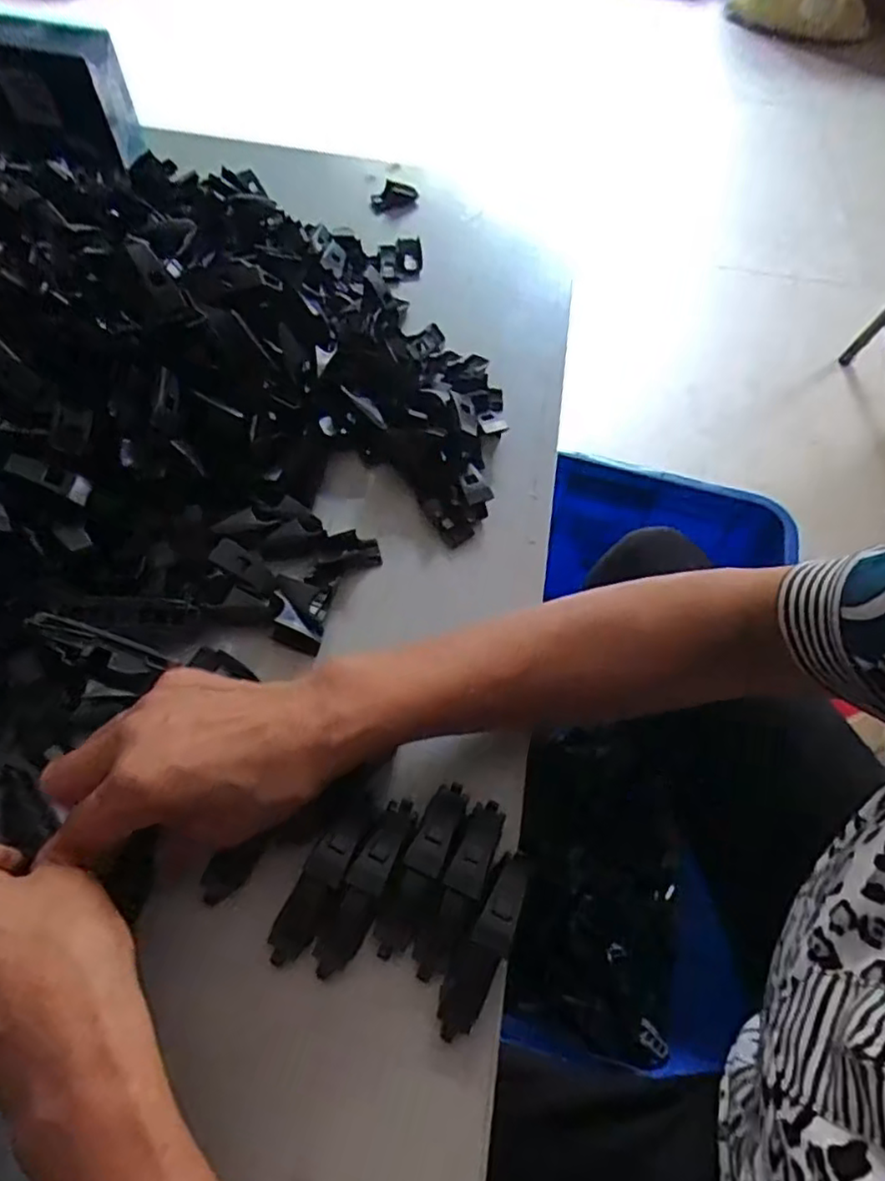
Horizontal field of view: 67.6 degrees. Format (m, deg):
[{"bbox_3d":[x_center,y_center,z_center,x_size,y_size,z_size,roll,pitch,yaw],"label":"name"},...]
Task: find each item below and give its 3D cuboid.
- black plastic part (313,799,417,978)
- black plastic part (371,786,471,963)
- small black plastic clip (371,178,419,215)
[{"bbox_3d":[-0.035,0.134,0.305,0.019,0.015,0.081,22,61,8],"label":"black plastic part"},{"bbox_3d":[-0.009,0.128,0.311,0.020,0.017,0.081,22,61,8],"label":"black plastic part"},{"bbox_3d":[-0.043,-0.348,0.585,0.040,0.018,0.019,-6,61,-8],"label":"small black plastic clip"}]

